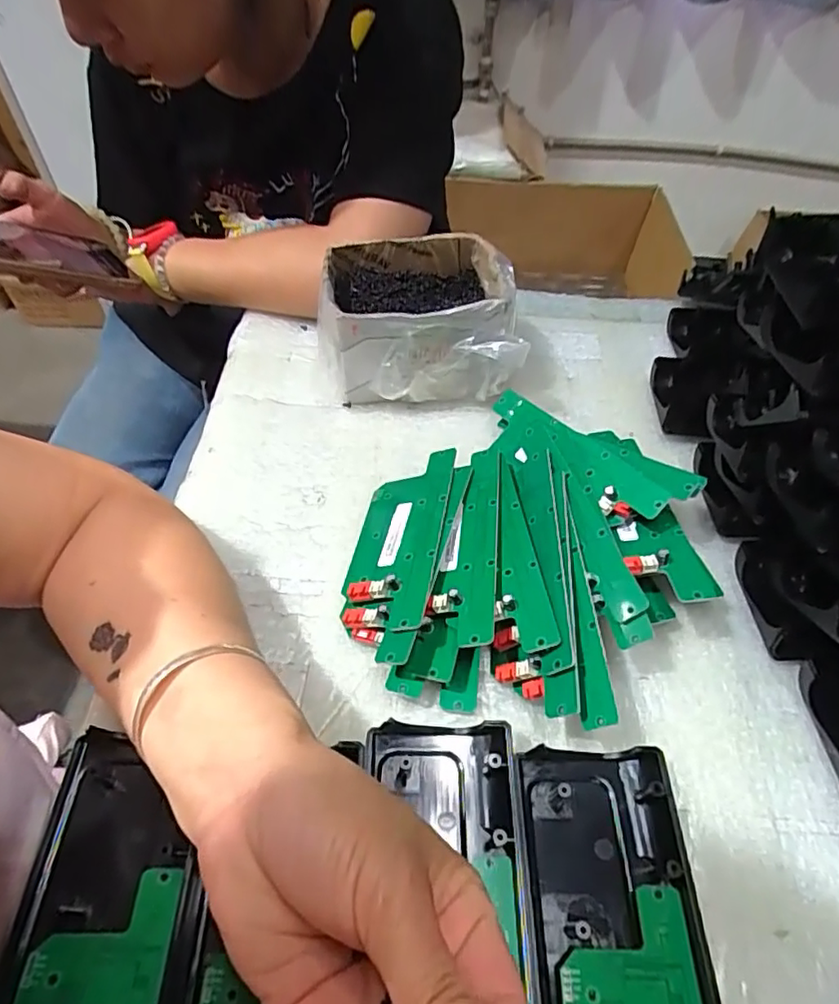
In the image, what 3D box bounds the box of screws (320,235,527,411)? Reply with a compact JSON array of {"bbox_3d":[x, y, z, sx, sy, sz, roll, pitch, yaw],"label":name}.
[{"bbox_3d":[0.001,-0.132,0.432,0.131,0.079,0.099,3,53,-2],"label":"box of screws"}]

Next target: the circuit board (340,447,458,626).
[{"bbox_3d":[-0.011,0.017,0.343,0.055,0.011,0.132,-7,41,25],"label":"circuit board"}]

